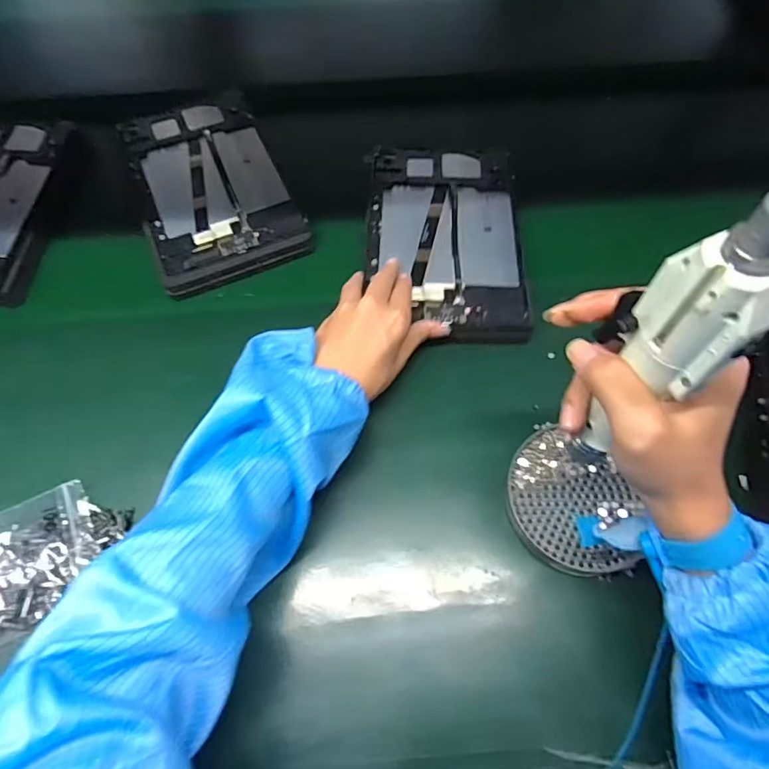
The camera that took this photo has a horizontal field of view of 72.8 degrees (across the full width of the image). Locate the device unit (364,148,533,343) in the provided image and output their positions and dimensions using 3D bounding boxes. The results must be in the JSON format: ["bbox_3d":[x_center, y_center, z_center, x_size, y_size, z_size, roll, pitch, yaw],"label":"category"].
[{"bbox_3d":[0.060,-0.152,0.520,0.150,0.023,0.247,2,65,1],"label":"device unit"}]

